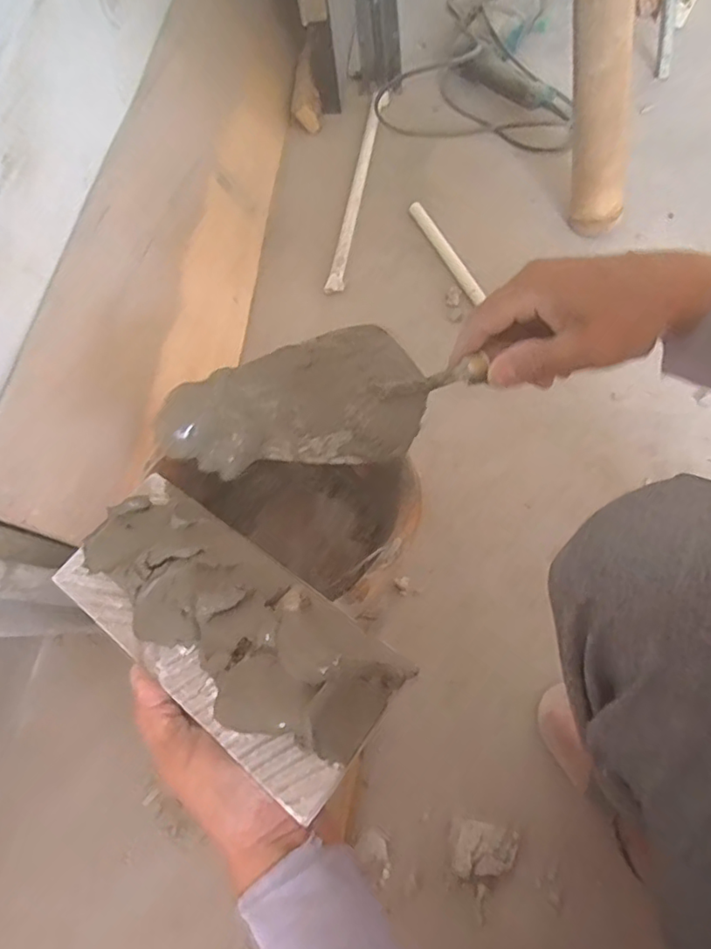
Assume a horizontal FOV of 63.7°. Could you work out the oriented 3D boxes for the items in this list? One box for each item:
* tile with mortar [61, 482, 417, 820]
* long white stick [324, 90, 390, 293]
[{"bbox_3d":[-0.082,0.076,0.321,0.214,0.040,0.090,29,67,27],"label":"tile with mortar"},{"bbox_3d":[0.008,-0.493,0.937,0.026,0.017,0.491,8,64,5],"label":"long white stick"}]

